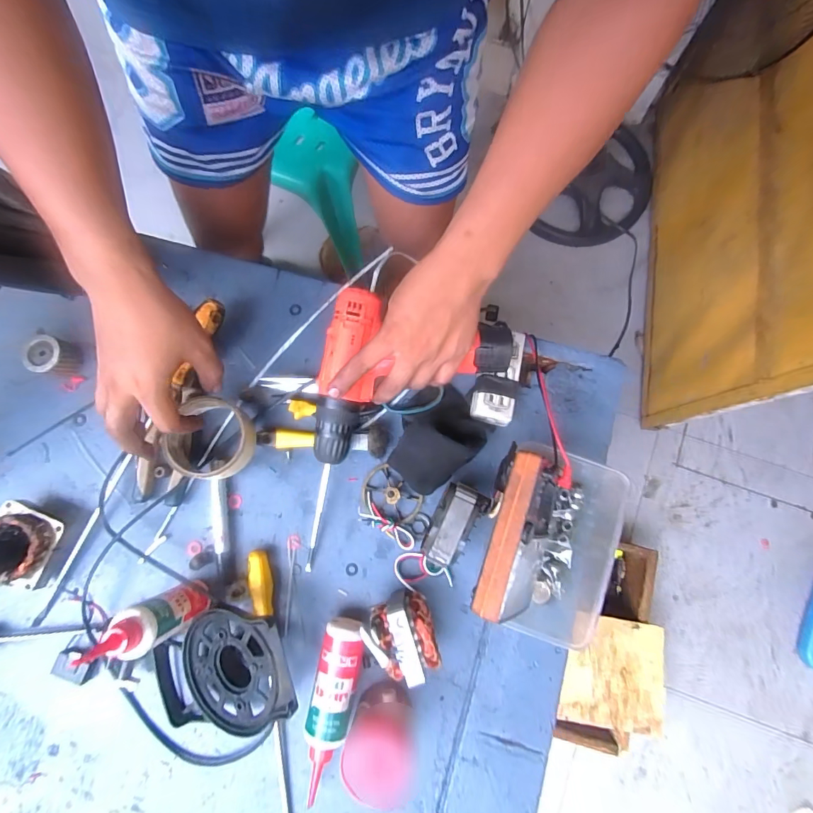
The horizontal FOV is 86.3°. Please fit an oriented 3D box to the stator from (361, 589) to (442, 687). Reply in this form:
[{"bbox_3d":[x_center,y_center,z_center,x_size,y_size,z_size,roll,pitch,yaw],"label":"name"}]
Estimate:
[{"bbox_3d":[-0.004,0.224,0.426,0.062,0.080,0.066,-17,79,-2],"label":"stator"}]

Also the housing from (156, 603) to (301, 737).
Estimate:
[{"bbox_3d":[-0.181,0.266,0.433,0.162,0.033,0.108,-21,80,23],"label":"housing"}]

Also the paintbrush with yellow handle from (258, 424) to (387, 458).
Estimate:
[{"bbox_3d":[-0.096,0.040,0.491,0.148,0.021,0.032,0,79,1],"label":"paintbrush with yellow handle"}]

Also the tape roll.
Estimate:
[{"bbox_3d":[-0.214,0.036,0.476,0.094,0.041,0.086,0,79,1],"label":"tape roll"}]

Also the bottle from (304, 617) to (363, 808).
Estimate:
[{"bbox_3d":[-0.076,0.301,0.434,0.044,0.038,0.166,10,80,3],"label":"bottle"}]

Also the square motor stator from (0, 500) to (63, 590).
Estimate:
[{"bbox_3d":[-0.412,0.145,0.465,0.081,0.049,0.080,26,81,6],"label":"square motor stator"}]

